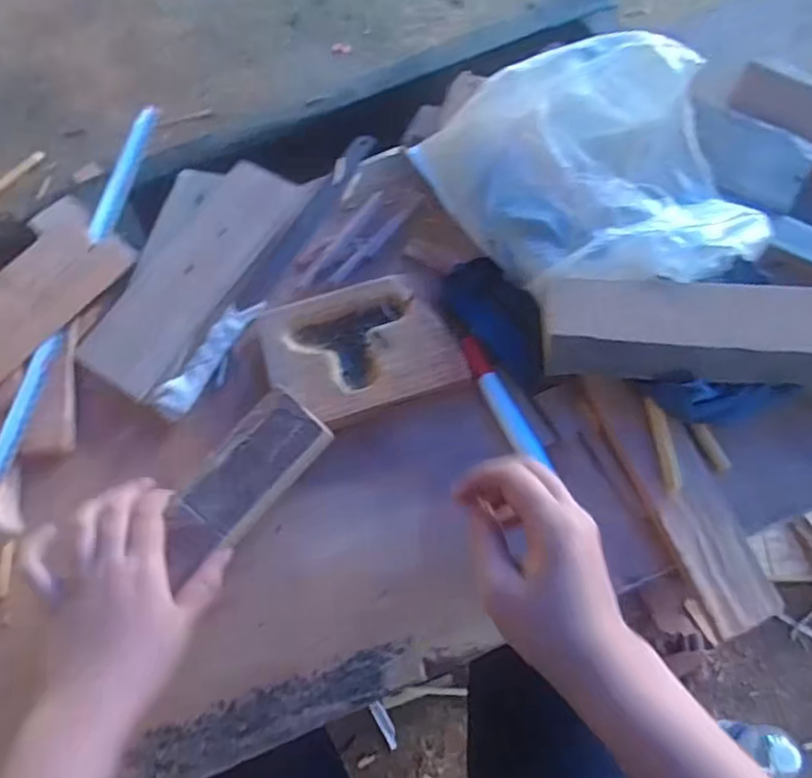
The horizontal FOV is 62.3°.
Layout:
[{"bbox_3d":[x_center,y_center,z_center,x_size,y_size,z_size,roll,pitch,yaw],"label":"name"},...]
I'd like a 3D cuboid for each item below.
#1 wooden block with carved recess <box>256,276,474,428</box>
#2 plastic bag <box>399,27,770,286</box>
[{"bbox_3d":[-0.036,-0.034,0.510,0.139,0.018,0.108,-17,67,-4],"label":"wooden block with carved recess"},{"bbox_3d":[0.136,-0.169,0.524,0.213,0.072,0.216,-18,67,-4],"label":"plastic bag"}]

